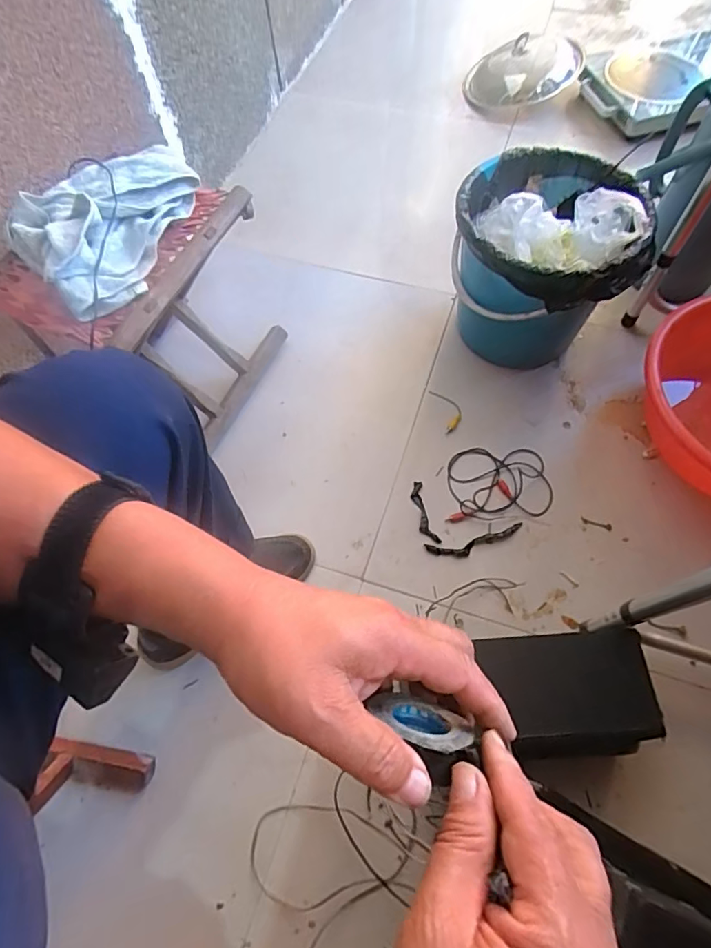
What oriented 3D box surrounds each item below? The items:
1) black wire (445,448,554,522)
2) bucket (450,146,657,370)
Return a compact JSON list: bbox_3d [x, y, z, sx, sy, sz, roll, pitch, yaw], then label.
[{"bbox_3d":[0.231,0.011,0.830,0.165,0.011,0.124,-3,63,1],"label":"black wire"},{"bbox_3d":[0.294,-0.331,0.844,0.271,0.280,0.265,5,63,5],"label":"bucket"}]

